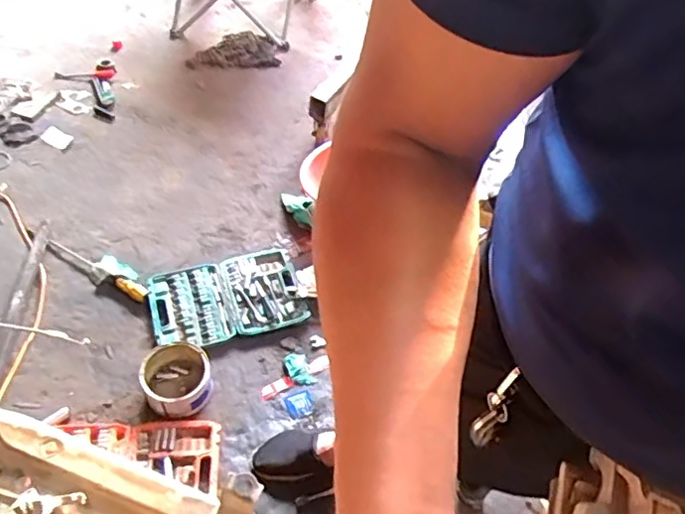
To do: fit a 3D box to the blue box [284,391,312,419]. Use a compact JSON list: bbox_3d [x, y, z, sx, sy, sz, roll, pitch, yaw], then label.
[{"bbox_3d":[-0.108,0.362,1.439,0.058,0.011,0.058,-16,54,-16],"label":"blue box"}]

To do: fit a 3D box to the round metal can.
[{"bbox_3d":[-0.393,0.278,1.390,0.155,0.088,0.177,-16,54,-16],"label":"round metal can"}]

